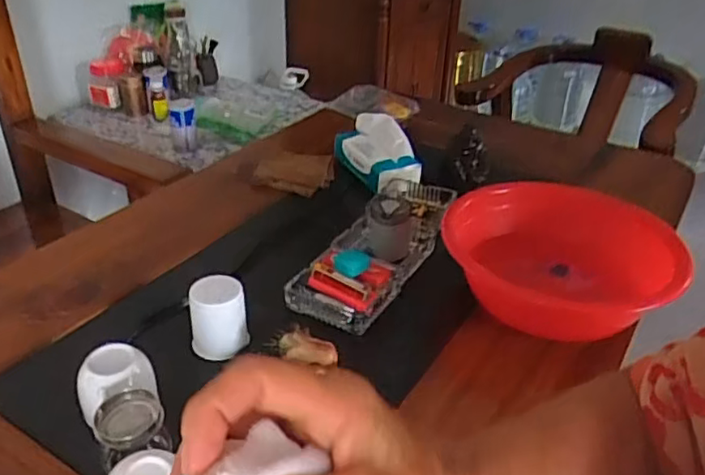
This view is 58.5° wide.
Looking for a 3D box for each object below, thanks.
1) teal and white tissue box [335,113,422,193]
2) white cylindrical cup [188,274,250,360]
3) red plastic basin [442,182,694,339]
[{"bbox_3d":[0.041,-0.162,1.150,0.124,0.070,0.175,-8,36,-14],"label":"teal and white tissue box"},{"bbox_3d":[-0.162,0.096,0.758,0.065,0.082,0.057,-9,34,-17],"label":"white cylindrical cup"},{"bbox_3d":[0.290,0.029,0.880,0.305,0.094,0.305,2,32,-1],"label":"red plastic basin"}]

